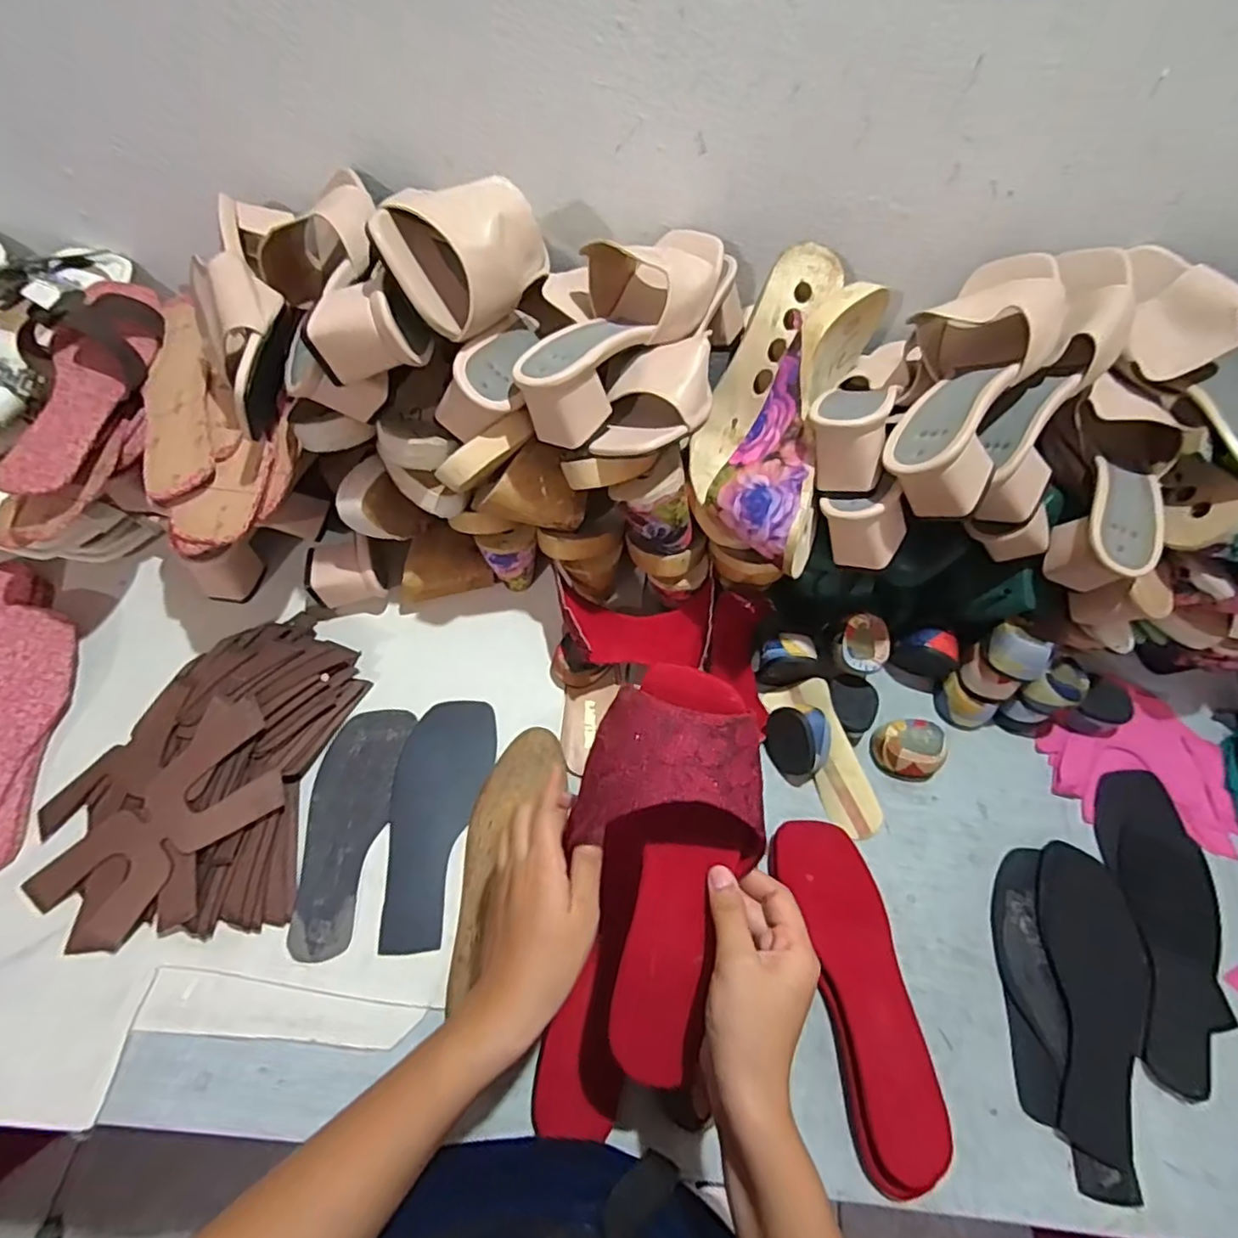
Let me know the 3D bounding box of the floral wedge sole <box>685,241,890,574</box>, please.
[{"bbox_3d":[0.131,-0.171,0.515,0.120,0.086,0.266,14,82,4],"label":"floral wedge sole"}]

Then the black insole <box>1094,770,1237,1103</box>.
[{"bbox_3d":[0.473,0.255,0.531,0.097,0.006,0.247,10,61,1],"label":"black insole"}]

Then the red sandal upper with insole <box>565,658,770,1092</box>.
[{"bbox_3d":[0.026,0.146,0.363,0.097,0.040,0.230,7,87,0],"label":"red sandal upper with insole"}]

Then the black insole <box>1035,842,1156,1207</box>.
[{"bbox_3d":[0.385,0.309,0.496,0.087,0.008,0.238,13,61,3],"label":"black insole"}]

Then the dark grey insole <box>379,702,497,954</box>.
[{"bbox_3d":[-0.162,0.168,0.536,0.076,0.004,0.204,10,61,2],"label":"dark grey insole"}]

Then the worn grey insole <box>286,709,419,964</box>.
[{"bbox_3d":[-0.232,0.171,0.525,0.065,0.007,0.199,9,61,0],"label":"worn grey insole"}]

